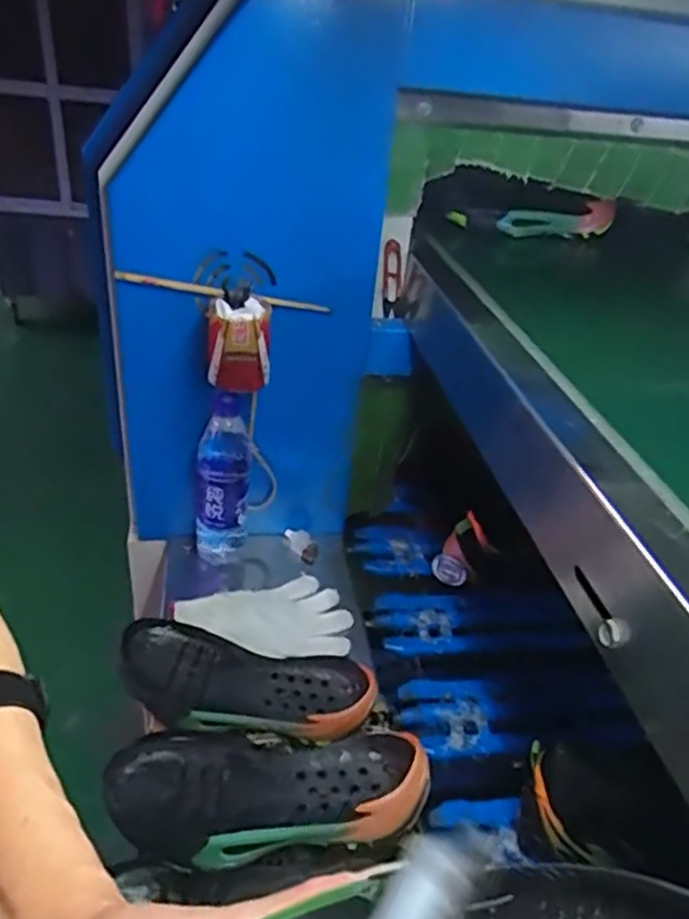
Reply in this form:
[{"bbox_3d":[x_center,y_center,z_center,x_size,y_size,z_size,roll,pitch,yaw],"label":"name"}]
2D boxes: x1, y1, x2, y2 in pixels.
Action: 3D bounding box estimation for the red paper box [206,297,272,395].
[{"bbox_3d":[-0.114,-0.123,0.738,0.065,0.089,0.061,-1,32,-12],"label":"red paper box"}]

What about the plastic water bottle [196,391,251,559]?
[{"bbox_3d":[-0.150,0.028,0.842,0.065,0.221,0.057,1,32,-9],"label":"plastic water bottle"}]

